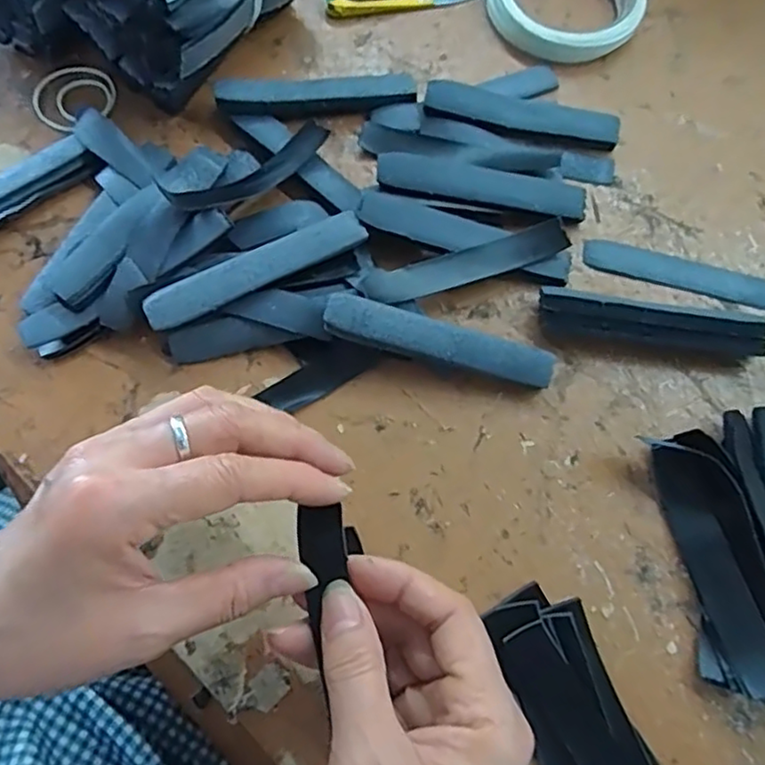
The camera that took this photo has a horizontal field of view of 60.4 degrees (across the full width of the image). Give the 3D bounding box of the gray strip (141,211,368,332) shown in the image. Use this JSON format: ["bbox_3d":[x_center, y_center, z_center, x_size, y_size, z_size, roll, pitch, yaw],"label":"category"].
[{"bbox_3d":[-0.063,-0.057,0.331,0.115,0.009,0.021,-27,74,-11],"label":"gray strip"}]

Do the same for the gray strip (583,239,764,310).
[{"bbox_3d":[0.170,-0.060,0.367,0.115,0.004,0.021,15,71,3],"label":"gray strip"}]

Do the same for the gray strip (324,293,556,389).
[{"bbox_3d":[0.029,-0.020,0.326,0.116,0.005,0.021,17,86,-5],"label":"gray strip"}]

